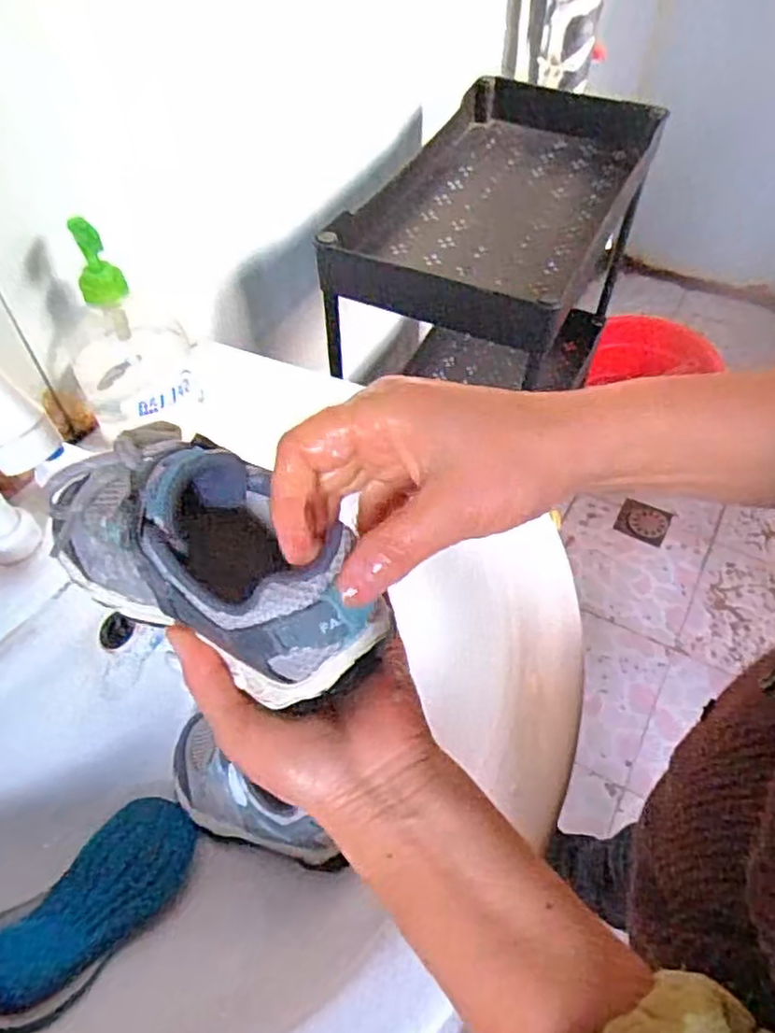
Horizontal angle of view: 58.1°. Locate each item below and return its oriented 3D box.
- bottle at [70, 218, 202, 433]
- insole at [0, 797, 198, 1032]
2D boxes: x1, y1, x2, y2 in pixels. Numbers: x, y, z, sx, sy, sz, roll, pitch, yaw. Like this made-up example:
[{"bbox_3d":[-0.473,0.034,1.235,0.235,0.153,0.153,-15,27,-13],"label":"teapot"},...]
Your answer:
[{"bbox_3d":[-0.191,-0.131,0.504,0.087,0.149,0.084,-14,56,-12],"label":"bottle"},{"bbox_3d":[-0.180,0.234,0.422,0.071,0.013,0.166,22,20,14],"label":"insole"}]

